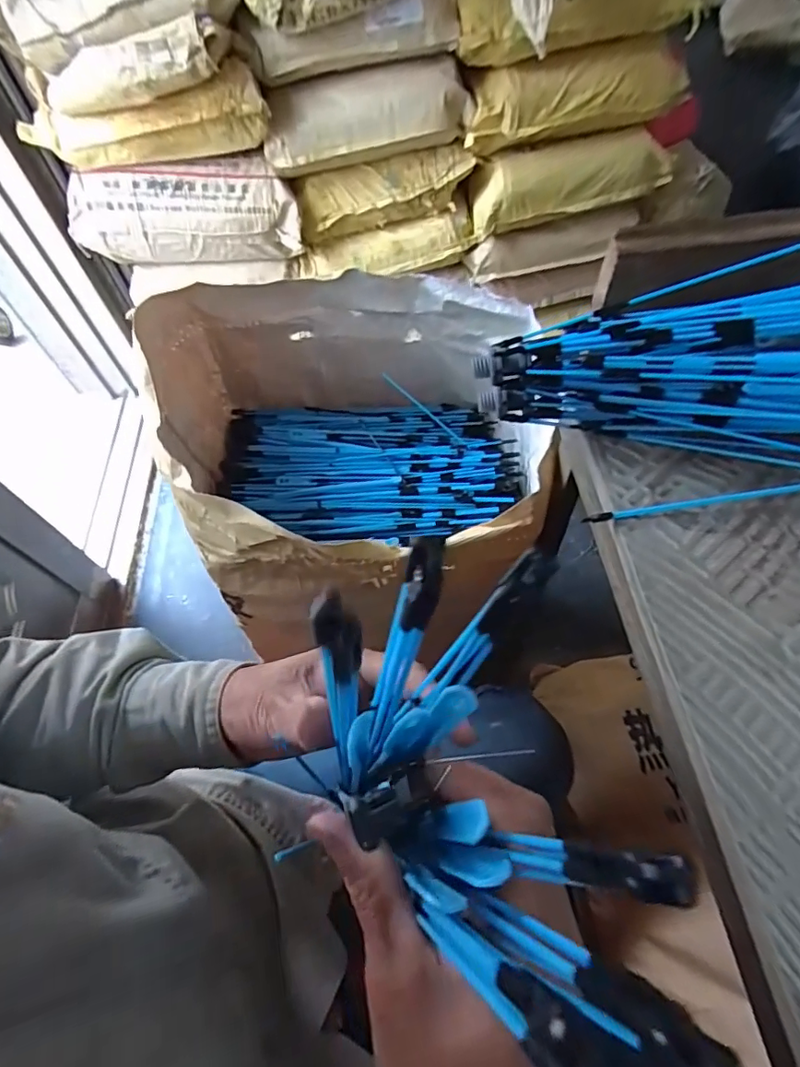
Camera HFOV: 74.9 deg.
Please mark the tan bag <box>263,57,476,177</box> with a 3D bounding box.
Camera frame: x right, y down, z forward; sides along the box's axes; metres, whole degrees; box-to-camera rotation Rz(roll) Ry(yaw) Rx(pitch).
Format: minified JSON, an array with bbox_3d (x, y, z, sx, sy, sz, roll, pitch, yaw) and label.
[{"bbox_3d":[-0.064,-0.838,1.067,0.411,0.139,0.127,-7,58,0],"label":"tan bag"}]

